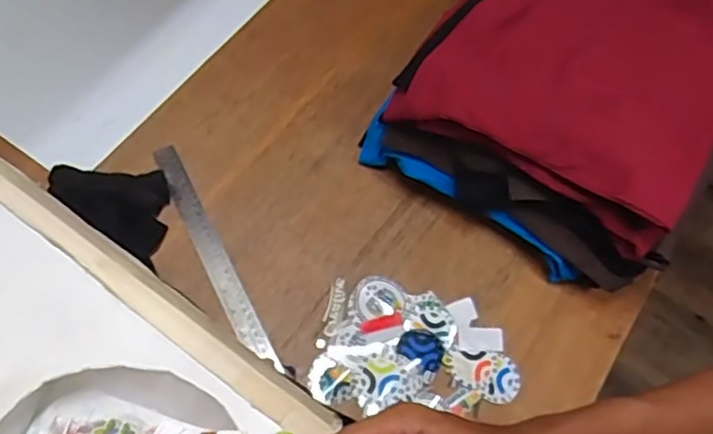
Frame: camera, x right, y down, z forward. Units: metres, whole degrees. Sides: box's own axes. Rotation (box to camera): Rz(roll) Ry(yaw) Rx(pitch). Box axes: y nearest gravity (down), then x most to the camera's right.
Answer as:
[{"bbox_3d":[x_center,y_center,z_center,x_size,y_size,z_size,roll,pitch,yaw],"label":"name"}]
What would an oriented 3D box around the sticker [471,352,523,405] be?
[{"bbox_3d":[0.151,0.174,0.725,0.054,0.009,0.052,1,65,-3],"label":"sticker"}]

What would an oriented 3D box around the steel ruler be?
[{"bbox_3d":[-0.161,0.041,0.747,0.027,0.007,0.291,-25,71,-13],"label":"steel ruler"}]

